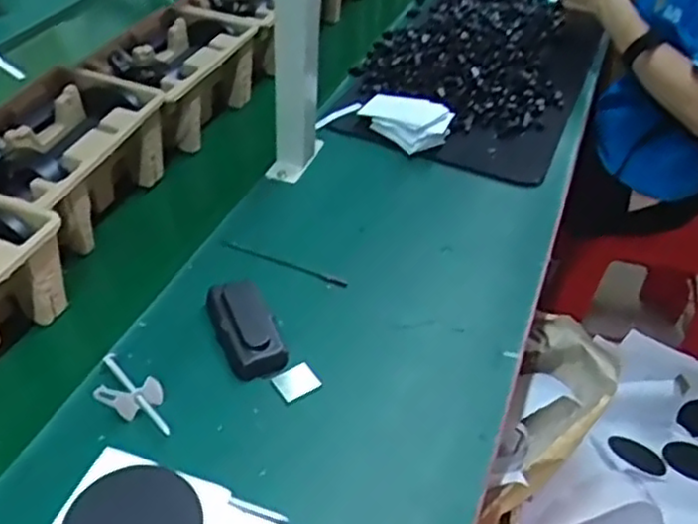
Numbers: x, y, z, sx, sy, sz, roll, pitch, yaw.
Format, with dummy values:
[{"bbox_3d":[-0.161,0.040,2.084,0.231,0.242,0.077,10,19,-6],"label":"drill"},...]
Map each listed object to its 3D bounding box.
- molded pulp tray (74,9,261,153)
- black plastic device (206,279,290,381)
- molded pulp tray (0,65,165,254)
[{"bbox_3d":[-0.227,-0.232,0.913,0.146,0.109,0.232,18,43,13],"label":"molded pulp tray"},{"bbox_3d":[-0.095,0.059,0.647,0.050,0.021,0.100,-14,45,-20],"label":"black plastic device"},{"bbox_3d":[-0.304,-0.102,0.750,0.145,0.101,0.221,16,43,11],"label":"molded pulp tray"}]

